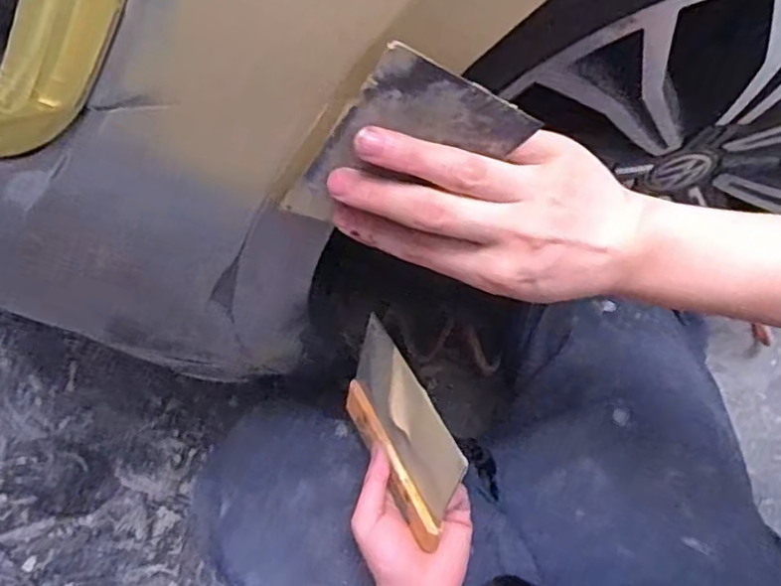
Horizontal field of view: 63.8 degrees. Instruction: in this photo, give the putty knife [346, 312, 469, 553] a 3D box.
[{"bbox_3d":[0.006,0.102,0.483,0.010,0.115,0.145,-9,45,-28],"label":"putty knife"}]

